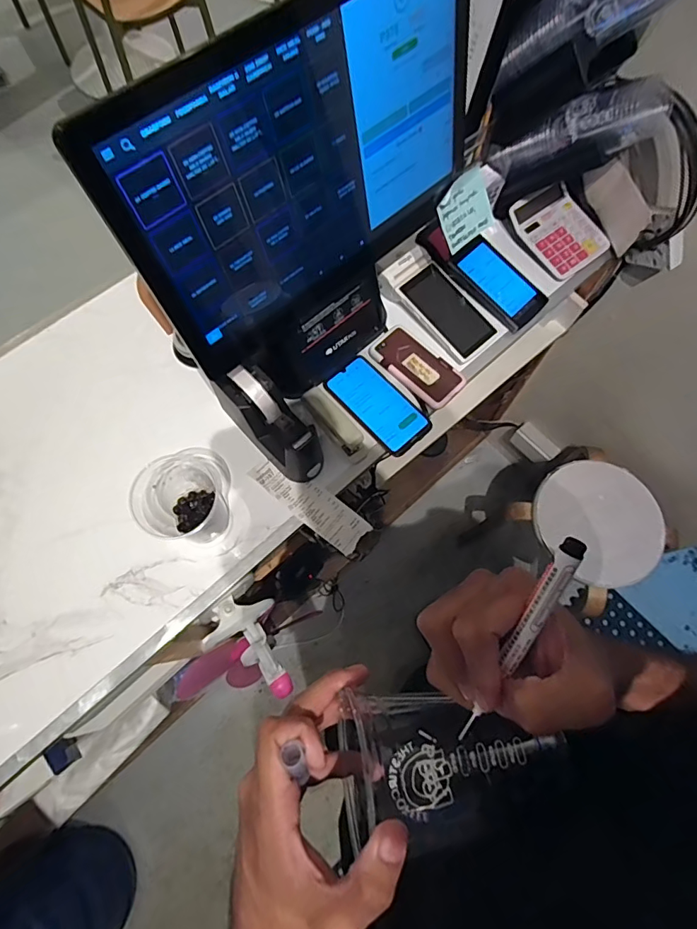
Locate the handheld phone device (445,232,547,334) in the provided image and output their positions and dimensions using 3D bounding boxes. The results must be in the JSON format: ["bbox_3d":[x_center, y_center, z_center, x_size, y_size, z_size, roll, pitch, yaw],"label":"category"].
[{"bbox_3d":[0.233,-0.282,0.726,0.088,0.017,0.150,-43,89,-12],"label":"handheld phone device"}]

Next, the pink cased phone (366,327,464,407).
[{"bbox_3d":[0.100,-0.145,0.699,0.141,0.016,0.069,40,75,13],"label":"pink cased phone"}]

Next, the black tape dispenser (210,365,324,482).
[{"bbox_3d":[-0.094,-0.058,0.606,0.148,0.132,0.069,40,75,13],"label":"black tape dispenser"}]

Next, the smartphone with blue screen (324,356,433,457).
[{"bbox_3d":[0.043,-0.088,0.681,0.076,0.007,0.156,-40,75,-13],"label":"smartphone with blue screen"}]

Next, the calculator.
[{"bbox_3d":[0.342,-0.379,0.760,0.120,0.039,0.137,-32,74,-11],"label":"calculator"}]

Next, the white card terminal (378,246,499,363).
[{"bbox_3d":[0.139,-0.244,0.711,0.092,0.049,0.188,-42,76,-13],"label":"white card terminal"}]

